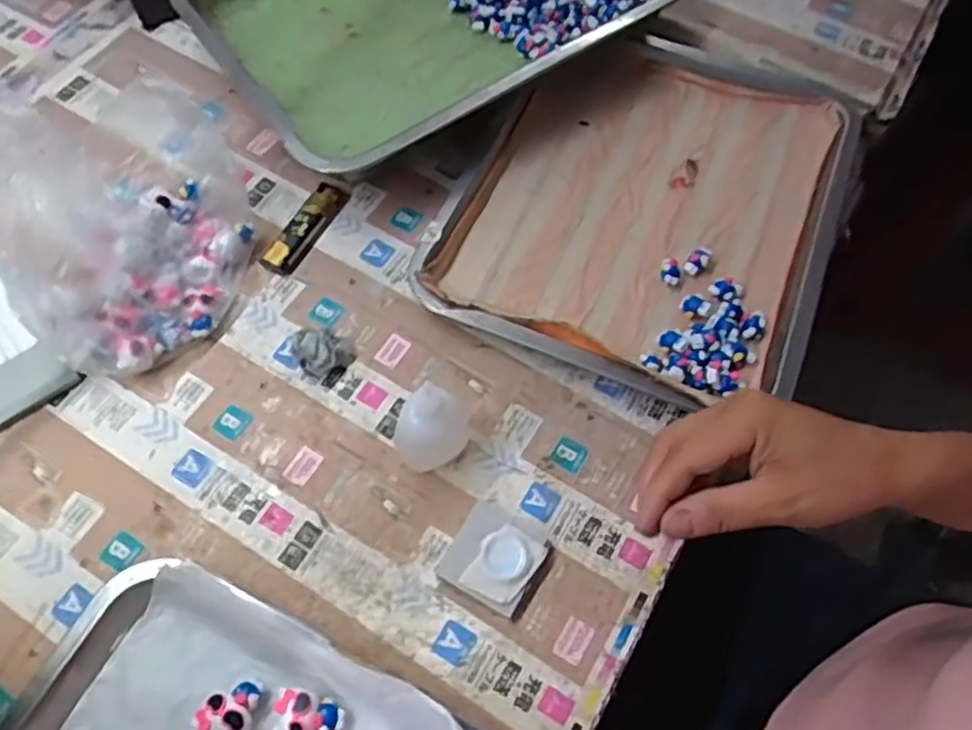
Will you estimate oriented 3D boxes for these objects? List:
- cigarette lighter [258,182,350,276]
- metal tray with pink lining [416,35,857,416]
[{"bbox_3d":[-0.131,-0.101,0.527,0.020,0.019,0.083,28,65,10],"label":"cigarette lighter"},{"bbox_3d":[0.120,-0.119,0.539,0.264,0.042,0.298,22,64,8],"label":"metal tray with pink lining"}]

